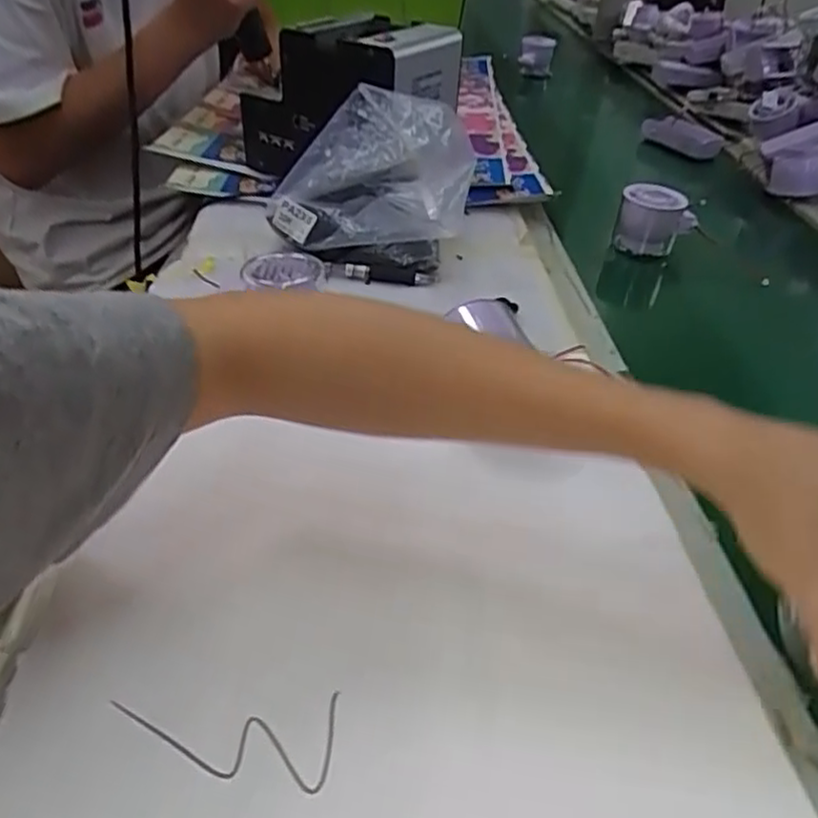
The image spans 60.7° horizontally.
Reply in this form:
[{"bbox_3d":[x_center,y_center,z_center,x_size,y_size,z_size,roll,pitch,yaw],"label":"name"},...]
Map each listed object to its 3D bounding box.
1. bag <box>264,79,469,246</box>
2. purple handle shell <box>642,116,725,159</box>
[{"bbox_3d":[-0.028,-0.191,0.593,0.150,0.118,0.105,16,39,14],"label":"bag"},{"bbox_3d":[0.383,-0.387,0.983,0.051,0.034,0.110,-20,45,-29],"label":"purple handle shell"}]

